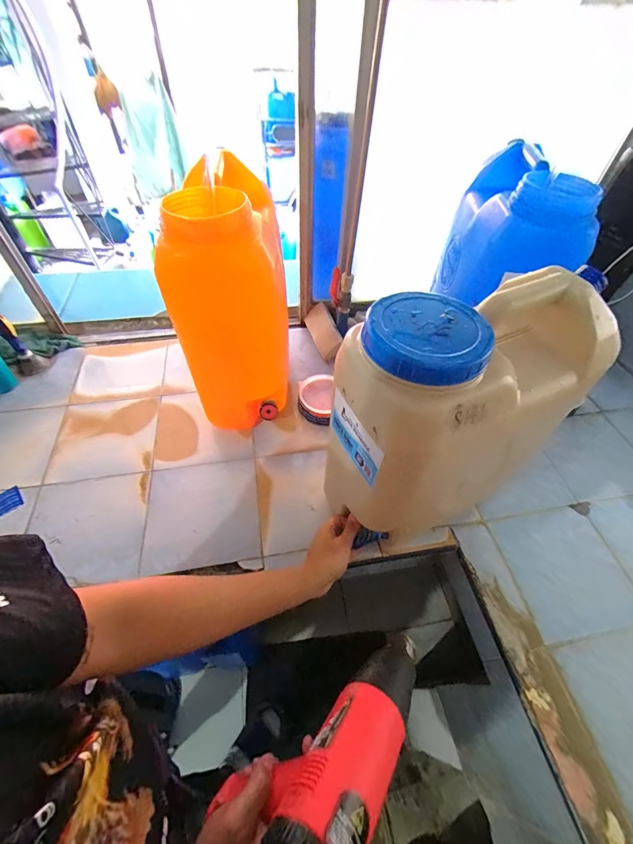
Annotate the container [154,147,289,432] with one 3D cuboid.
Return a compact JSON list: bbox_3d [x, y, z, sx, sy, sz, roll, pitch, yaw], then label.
[{"bbox_3d":[-0.155,-0.206,0.639,0.184,0.389,0.236,-6,53,-7],"label":"container"}]

